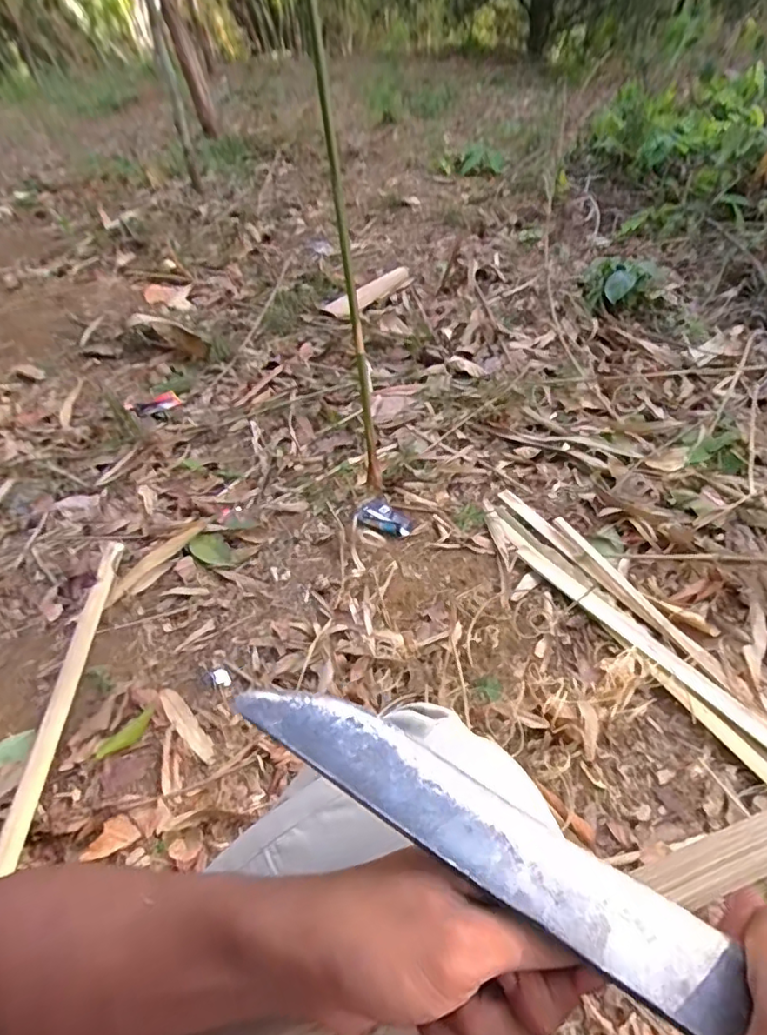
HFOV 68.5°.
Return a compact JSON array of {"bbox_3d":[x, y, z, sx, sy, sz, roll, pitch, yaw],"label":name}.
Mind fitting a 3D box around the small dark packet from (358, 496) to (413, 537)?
[{"bbox_3d":[-0.001,0.003,0.988,0.073,0.026,0.111,-28,48,-21],"label":"small dark packet"}]

